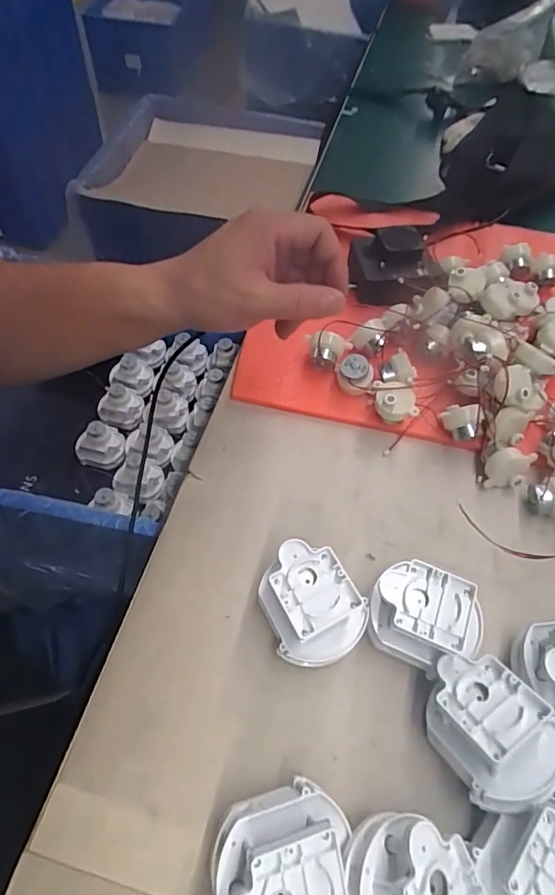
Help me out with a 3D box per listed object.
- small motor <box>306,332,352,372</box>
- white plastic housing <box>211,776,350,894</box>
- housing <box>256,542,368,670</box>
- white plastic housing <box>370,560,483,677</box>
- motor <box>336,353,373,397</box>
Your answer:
[{"bbox_3d":[0.045,-0.086,0.433,0.039,0.039,0.026,10,57,3],"label":"small motor"},{"bbox_3d":[0.004,0.206,0.236,0.067,0.057,0.064,-15,60,-12],"label":"white plastic housing"},{"bbox_3d":[0.019,0.100,0.308,0.053,0.048,0.067,-20,61,-15],"label":"housing"},{"bbox_3d":[0.092,0.108,0.308,0.067,0.047,0.051,28,60,14],"label":"white plastic housing"},{"bbox_3d":[0.066,-0.061,0.421,0.032,0.031,0.026,14,58,6],"label":"motor"}]

